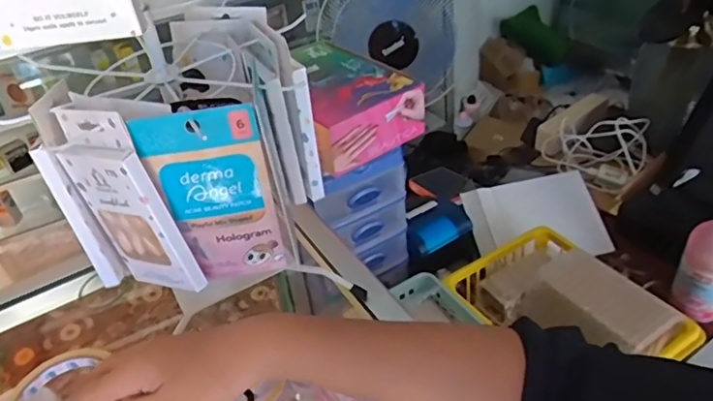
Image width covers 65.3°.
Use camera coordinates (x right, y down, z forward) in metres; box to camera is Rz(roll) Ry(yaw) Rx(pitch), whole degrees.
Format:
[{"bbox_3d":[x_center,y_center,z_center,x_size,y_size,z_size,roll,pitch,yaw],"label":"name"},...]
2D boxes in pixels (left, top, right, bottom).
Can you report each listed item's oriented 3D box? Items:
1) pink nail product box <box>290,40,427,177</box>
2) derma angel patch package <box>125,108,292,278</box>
[{"bbox_3d":[-0.031,-0.127,0.709,0.134,0.067,0.209,-27,42,-25],"label":"pink nail product box"},{"bbox_3d":[-0.096,0.000,0.394,0.081,0.140,0.012,-14,38,-9],"label":"derma angel patch package"}]

